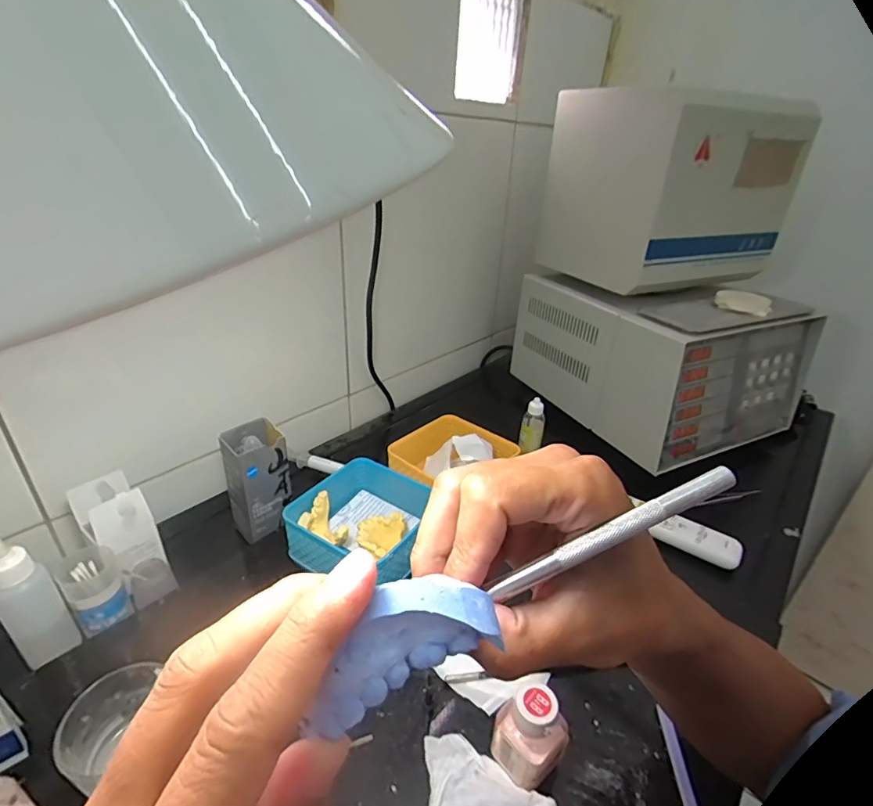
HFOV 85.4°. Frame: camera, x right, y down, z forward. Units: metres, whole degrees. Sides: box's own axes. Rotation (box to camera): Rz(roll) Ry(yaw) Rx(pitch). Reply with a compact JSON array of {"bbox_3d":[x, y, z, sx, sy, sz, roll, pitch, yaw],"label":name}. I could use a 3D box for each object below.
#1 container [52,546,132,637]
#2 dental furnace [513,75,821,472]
[{"bbox_3d":[-0.323,0.175,0.447,0.052,0.062,0.044,27,36,36],"label":"container"},{"bbox_3d":[0.390,-0.207,0.775,0.360,0.439,0.366,-10,31,-24],"label":"dental furnace"}]

